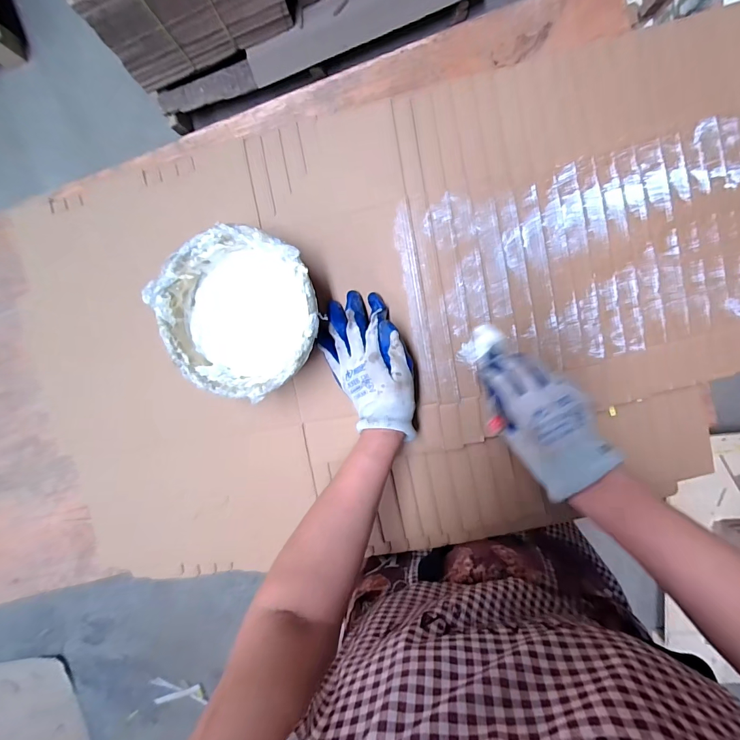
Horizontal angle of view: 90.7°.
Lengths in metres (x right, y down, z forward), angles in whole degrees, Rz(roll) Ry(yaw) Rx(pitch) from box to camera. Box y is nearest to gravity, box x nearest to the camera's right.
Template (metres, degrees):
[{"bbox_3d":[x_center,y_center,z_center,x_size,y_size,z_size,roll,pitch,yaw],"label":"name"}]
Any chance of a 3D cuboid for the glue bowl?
[{"bbox_3d":[-0.153,-0.070,0.449,0.188,0.068,0.191,1,98,4],"label":"glue bowl"}]

